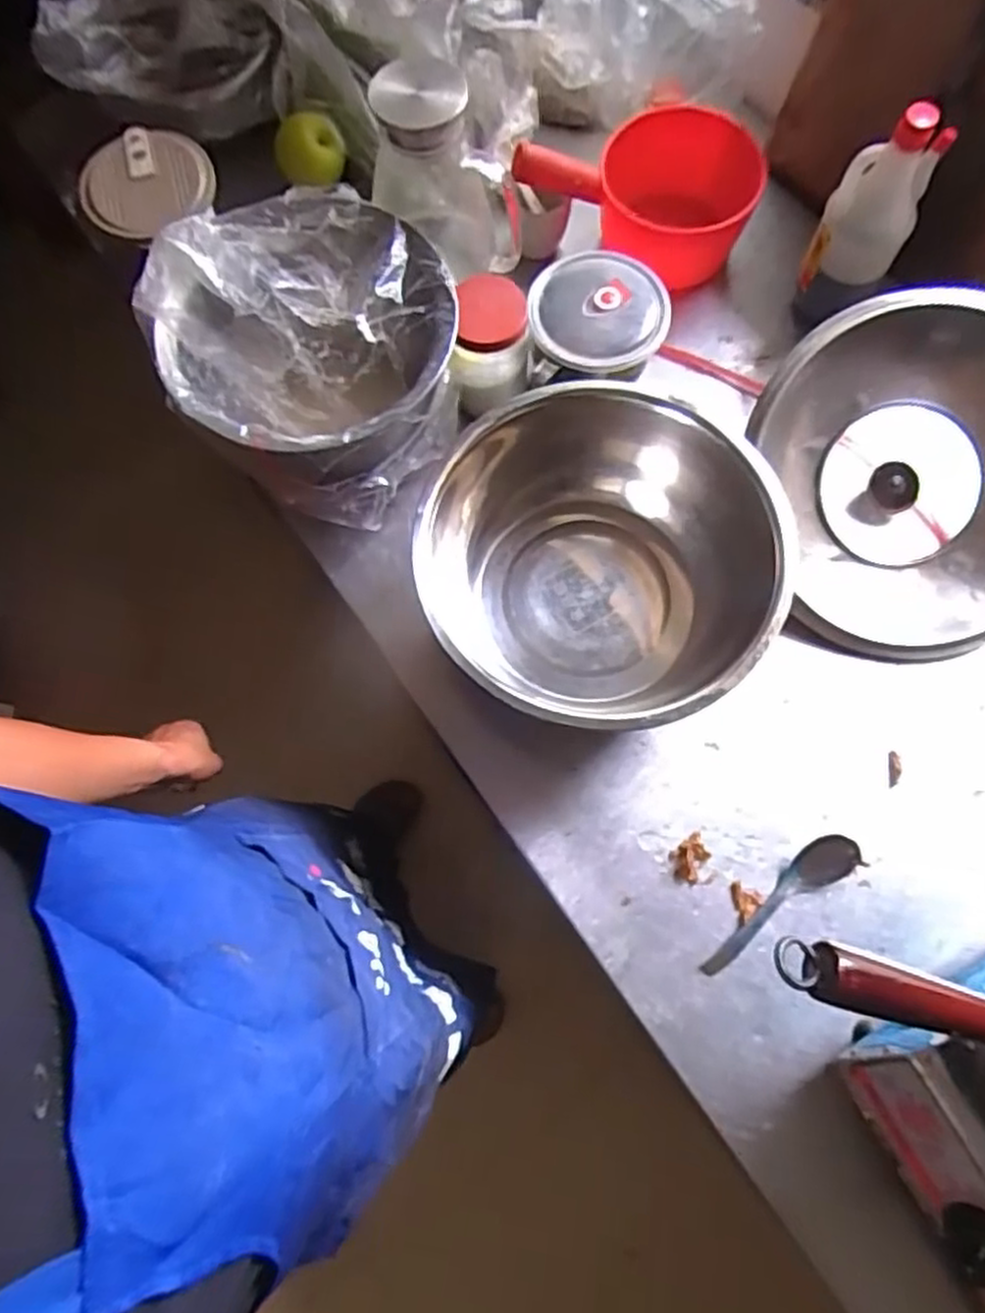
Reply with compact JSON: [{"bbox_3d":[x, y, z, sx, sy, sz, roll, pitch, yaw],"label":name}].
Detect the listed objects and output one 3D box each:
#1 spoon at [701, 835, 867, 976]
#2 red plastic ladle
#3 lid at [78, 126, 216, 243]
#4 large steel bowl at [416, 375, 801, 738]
[{"bbox_3d":[0.258,0.223,0.666,0.173,0.032,0.039,-34,76,-8],"label":"spoon"},{"bbox_3d":[0.171,-0.540,0.829,0.254,0.115,0.158,17,75,6],"label":"red plastic ladle"},{"bbox_3d":[-0.390,-0.531,0.818,0.123,0.026,0.144,40,81,1],"label":"lid"},{"bbox_3d":[0.095,-0.084,0.706,0.307,0.133,0.320,0,74,1],"label":"large steel bowl"}]

